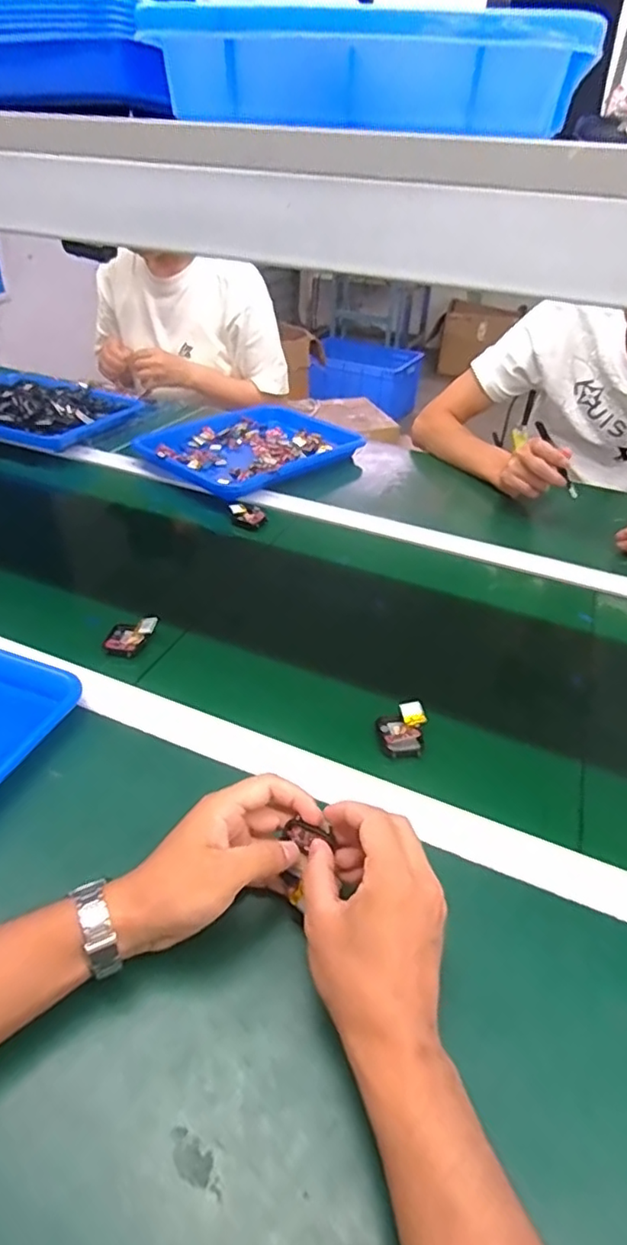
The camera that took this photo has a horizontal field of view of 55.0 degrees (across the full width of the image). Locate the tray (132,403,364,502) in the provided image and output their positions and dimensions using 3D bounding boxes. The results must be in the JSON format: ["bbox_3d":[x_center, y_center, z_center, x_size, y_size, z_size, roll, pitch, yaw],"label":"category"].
[{"bbox_3d":[-0.092,-0.303,1.013,0.261,0.038,0.345,31,46,31],"label":"tray"}]

